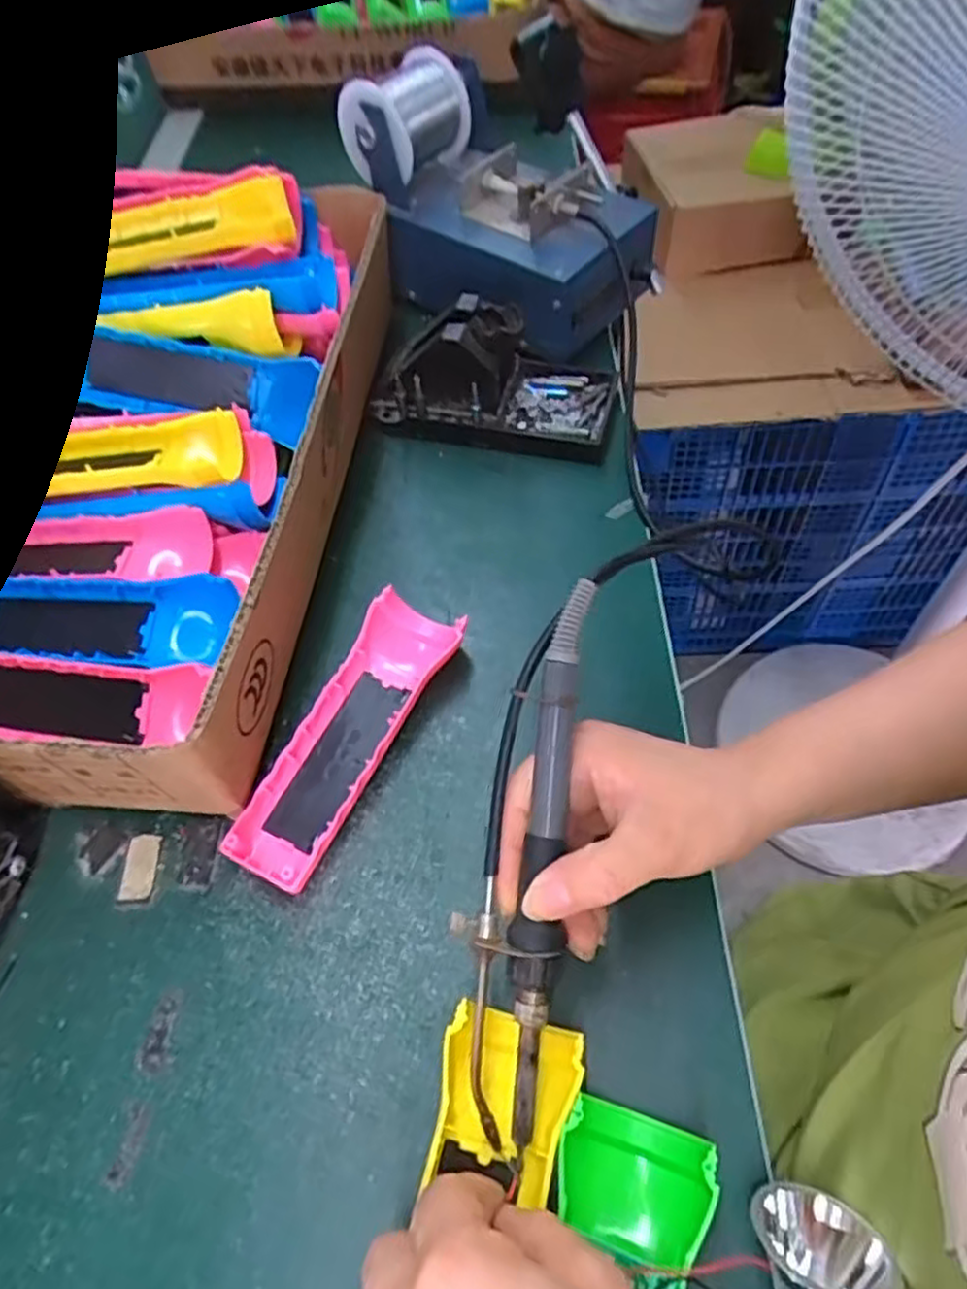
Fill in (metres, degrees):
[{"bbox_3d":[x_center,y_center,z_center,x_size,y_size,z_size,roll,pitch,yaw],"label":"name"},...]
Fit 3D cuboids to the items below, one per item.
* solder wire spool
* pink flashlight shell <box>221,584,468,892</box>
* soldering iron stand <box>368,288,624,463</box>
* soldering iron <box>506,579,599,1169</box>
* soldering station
[{"bbox_3d":[-0.055,-0.364,0.502,0.068,0.062,0.075,25,63,20],"label":"solder wire spool"},{"bbox_3d":[-0.064,0.042,0.360,0.046,0.023,0.156,21,60,15],"label":"pink flashlight shell"},{"bbox_3d":[0.009,-0.177,0.465,0.147,0.073,0.079,12,58,9],"label":"soldering iron stand"},{"bbox_3d":[0.023,0.080,0.269,0.015,0.023,0.204,6,87,6],"label":"soldering iron"},{"bbox_3d":[0.029,-0.285,0.516,0.172,0.078,0.122,35,64,22],"label":"soldering station"}]

